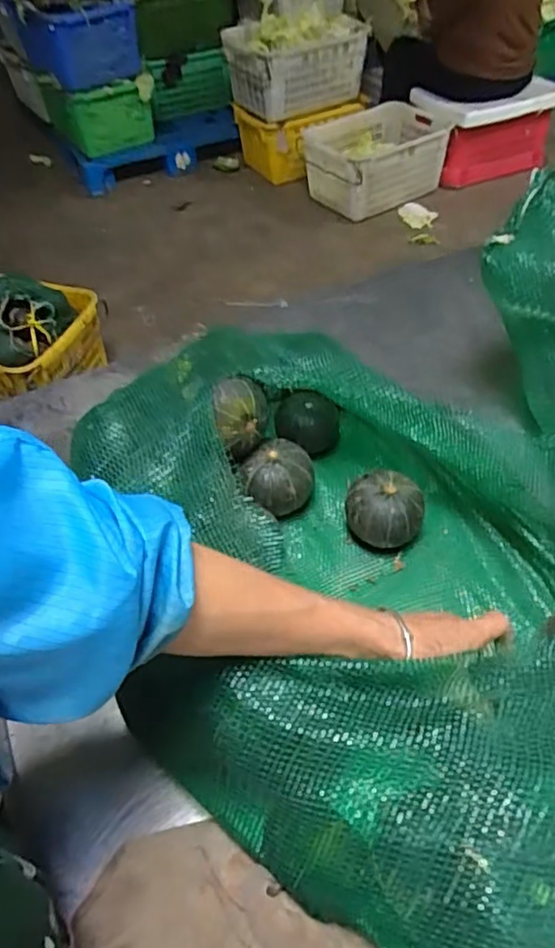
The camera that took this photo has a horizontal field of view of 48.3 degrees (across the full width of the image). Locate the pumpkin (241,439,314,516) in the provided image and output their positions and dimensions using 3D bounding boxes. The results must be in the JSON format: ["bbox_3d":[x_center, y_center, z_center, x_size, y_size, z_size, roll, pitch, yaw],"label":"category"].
[{"bbox_3d":[0.000,0.009,0.716,0.083,0.069,0.084,-3,48,2],"label":"pumpkin"}]

